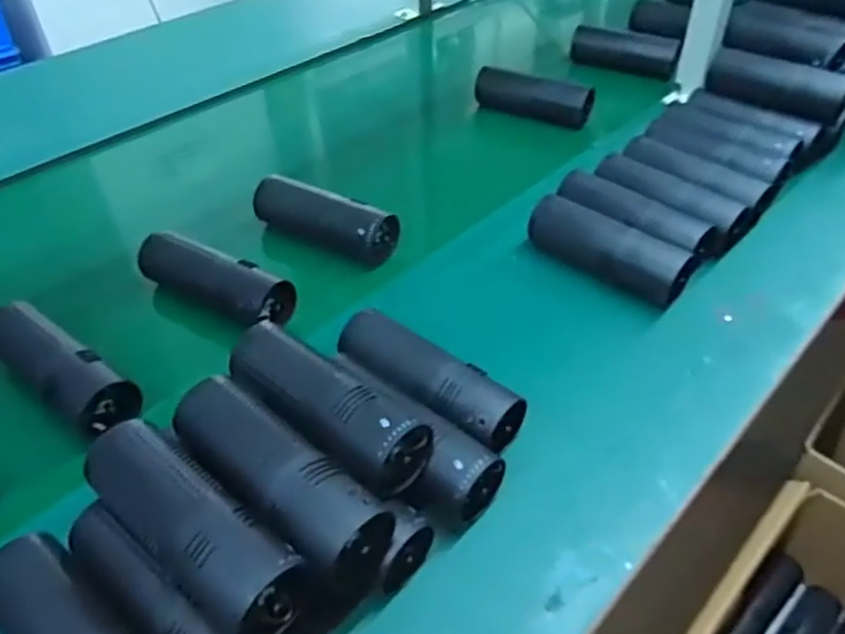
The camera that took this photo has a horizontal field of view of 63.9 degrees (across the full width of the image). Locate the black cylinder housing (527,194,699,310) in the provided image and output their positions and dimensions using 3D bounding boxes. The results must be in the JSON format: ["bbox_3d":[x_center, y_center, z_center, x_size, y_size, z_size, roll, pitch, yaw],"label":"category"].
[{"bbox_3d":[0.179,-0.069,0.666,0.163,0.044,0.052,27,50,27],"label":"black cylinder housing"}]

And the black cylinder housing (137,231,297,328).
[{"bbox_3d":[-0.205,-0.038,0.660,0.164,0.049,0.045,18,46,20],"label":"black cylinder housing"}]

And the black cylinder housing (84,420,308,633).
[{"bbox_3d":[-0.142,0.126,0.409,0.169,0.051,0.051,29,50,29],"label":"black cylinder housing"}]

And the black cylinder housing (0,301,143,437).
[{"bbox_3d":[-0.313,0.040,0.574,0.171,0.046,0.047,25,49,26],"label":"black cylinder housing"}]

